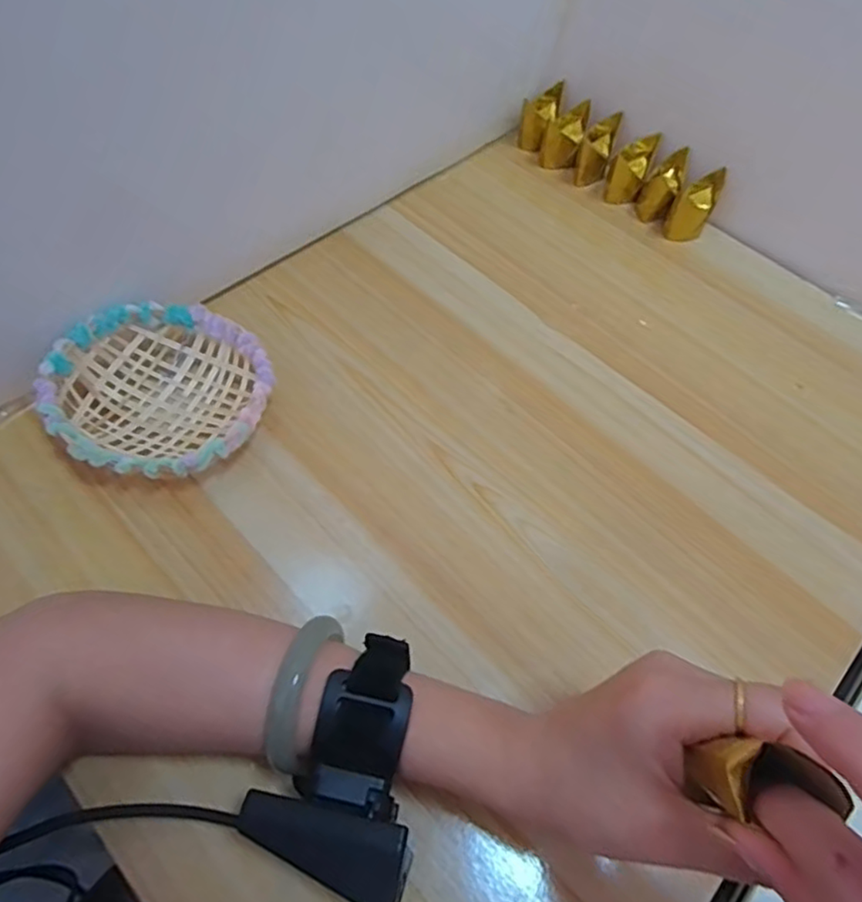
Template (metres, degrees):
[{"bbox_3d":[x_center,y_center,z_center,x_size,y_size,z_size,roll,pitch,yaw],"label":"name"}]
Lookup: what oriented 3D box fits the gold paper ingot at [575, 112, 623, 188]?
[{"bbox_3d":[0.149,-0.268,0.556,0.025,0.046,0.058,21,57,9],"label":"gold paper ingot"}]

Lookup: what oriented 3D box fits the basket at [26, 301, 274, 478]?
[{"bbox_3d":[-0.160,-0.034,0.374,0.121,0.044,0.117,2,56,-3],"label":"basket"}]

